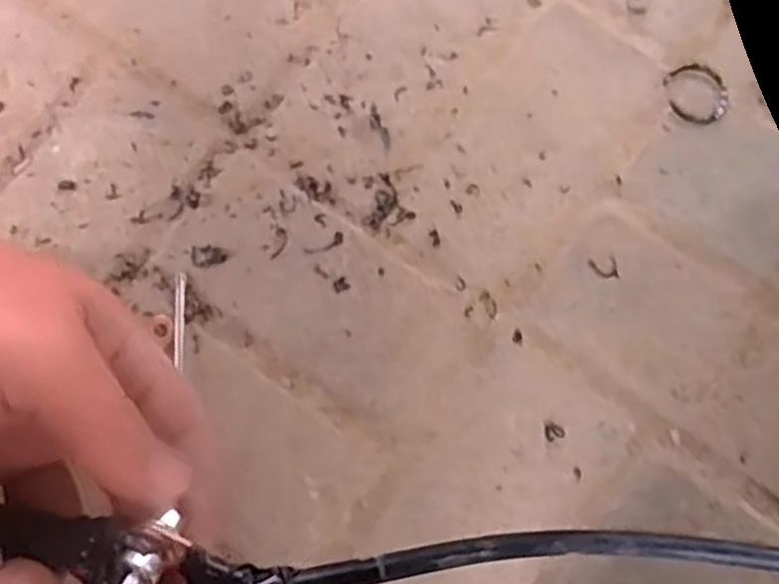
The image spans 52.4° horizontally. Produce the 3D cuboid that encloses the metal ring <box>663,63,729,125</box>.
[{"bbox_3d":[0.185,-0.119,0.477,0.035,0.004,0.039,-15,80,-1],"label":"metal ring"}]

